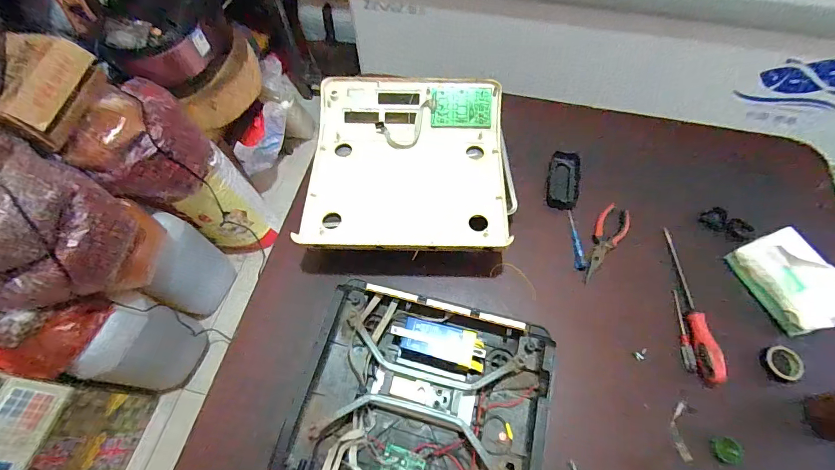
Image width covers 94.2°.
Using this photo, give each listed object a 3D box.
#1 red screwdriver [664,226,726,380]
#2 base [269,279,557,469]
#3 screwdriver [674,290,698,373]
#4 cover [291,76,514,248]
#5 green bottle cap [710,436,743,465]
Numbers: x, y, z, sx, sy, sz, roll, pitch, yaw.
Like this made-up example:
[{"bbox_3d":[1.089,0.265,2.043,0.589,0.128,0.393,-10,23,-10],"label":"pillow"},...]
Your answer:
[{"bbox_3d":[0.419,0.098,0.595,0.029,0.024,0.241,1,64,1],"label":"red screwdriver"},{"bbox_3d":[-0.001,0.240,0.513,0.319,0.052,0.314,14,65,7],"label":"base"},{"bbox_3d":[0.403,0.143,0.589,0.014,0.014,0.125,7,64,4],"label":"screwdriver"},{"bbox_3d":[-0.017,-0.128,0.679,0.336,0.054,0.359,2,64,1],"label":"cover"},{"bbox_3d":[0.404,0.282,0.508,0.034,0.010,0.031,6,64,3],"label":"green bottle cap"}]

